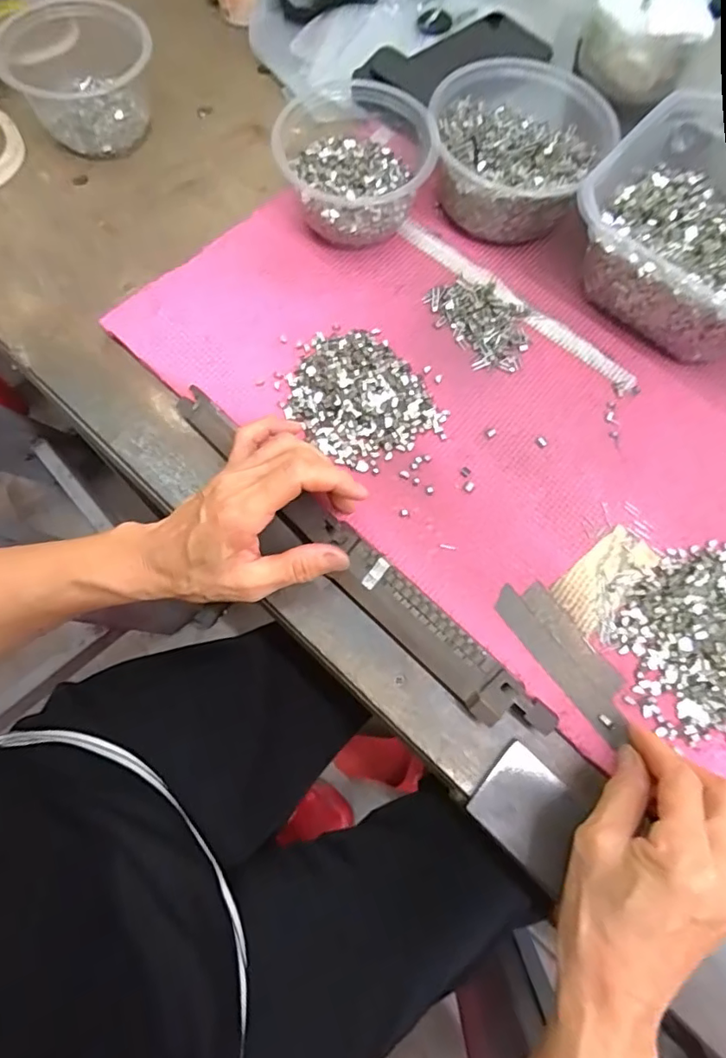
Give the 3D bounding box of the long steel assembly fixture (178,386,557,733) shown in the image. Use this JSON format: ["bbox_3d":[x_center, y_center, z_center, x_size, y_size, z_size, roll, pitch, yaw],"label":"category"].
[{"bbox_3d":[-0.011,0.017,0.346,0.309,0.027,0.030,43,76,12],"label":"long steel assembly fixture"}]

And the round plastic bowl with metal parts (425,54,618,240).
[{"bbox_3d":[0.123,-0.303,0.429,0.134,0.062,0.154,20,73,5],"label":"round plastic bowl with metal parts"}]

